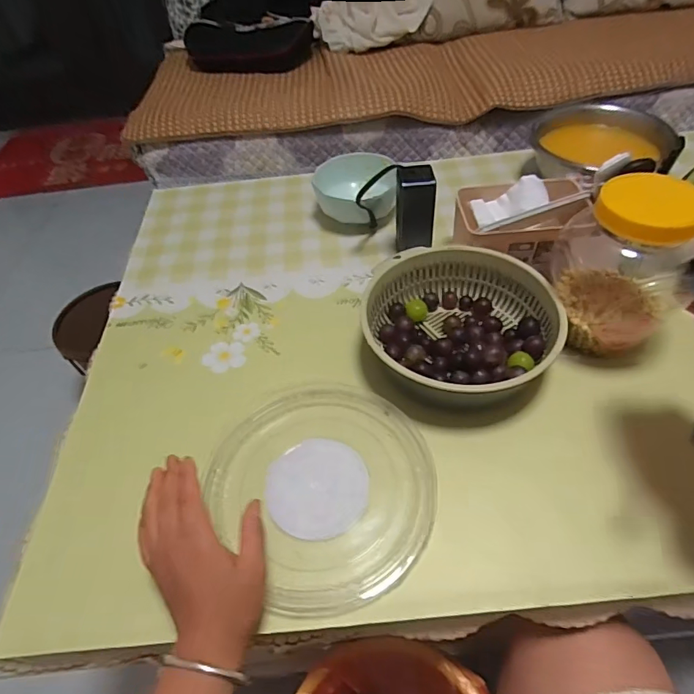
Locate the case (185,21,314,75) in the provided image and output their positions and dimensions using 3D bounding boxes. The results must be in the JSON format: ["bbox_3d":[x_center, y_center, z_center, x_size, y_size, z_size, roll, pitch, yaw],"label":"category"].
[{"bbox_3d":[-0.298,-0.895,1.415,0.372,0.099,0.149,5,50,9],"label":"case"}]

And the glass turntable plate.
[{"bbox_3d":[-0.024,0.136,0.497,0.213,0.022,0.240,-35,55,-23],"label":"glass turntable plate"}]

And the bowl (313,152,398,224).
[{"bbox_3d":[0.016,-0.250,0.775,0.131,0.083,0.121,-3,49,3],"label":"bowl"}]

